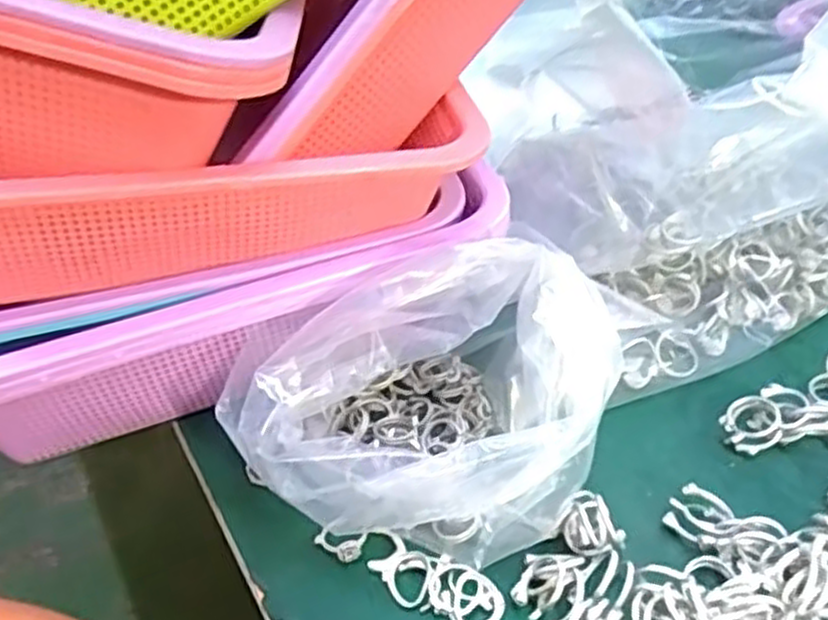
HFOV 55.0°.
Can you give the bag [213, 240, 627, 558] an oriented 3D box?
[{"bbox_3d":[0.005,0.040,0.345,0.155,0.096,0.118,-21,44,-17],"label":"bag"}]

